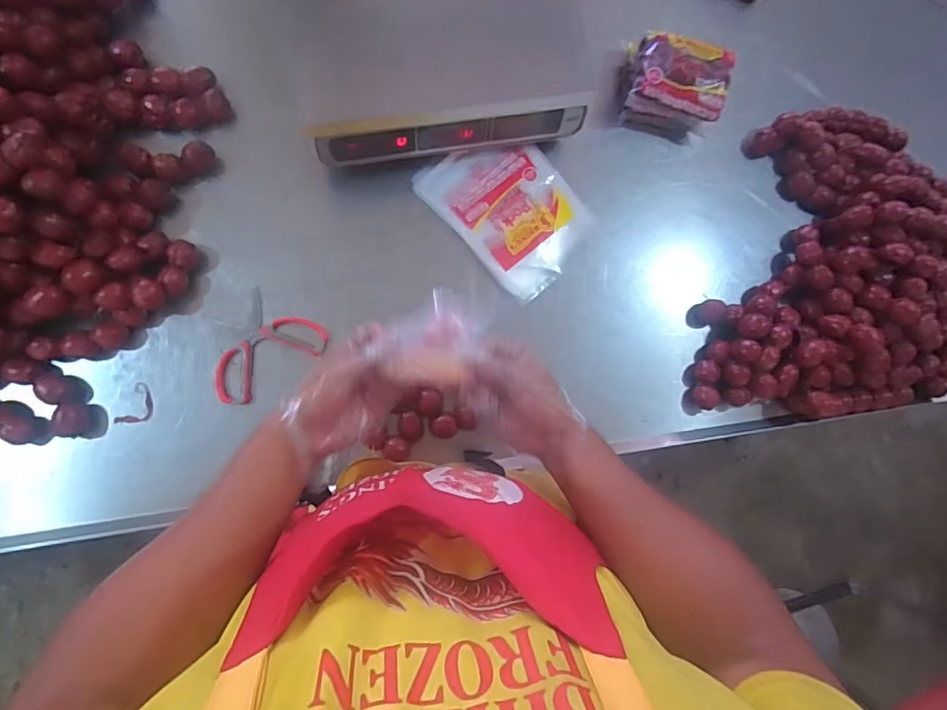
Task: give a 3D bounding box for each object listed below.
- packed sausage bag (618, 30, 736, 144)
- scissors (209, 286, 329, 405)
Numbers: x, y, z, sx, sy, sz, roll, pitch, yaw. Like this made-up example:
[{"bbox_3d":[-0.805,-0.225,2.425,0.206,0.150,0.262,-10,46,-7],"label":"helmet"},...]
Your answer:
[{"bbox_3d":[0.274,-0.369,0.687,0.143,0.072,0.125,7,85,-7],"label":"packed sausage bag"},{"bbox_3d":[-0.270,-0.017,0.619,0.147,0.014,0.111,-34,91,-8],"label":"scissors"}]

